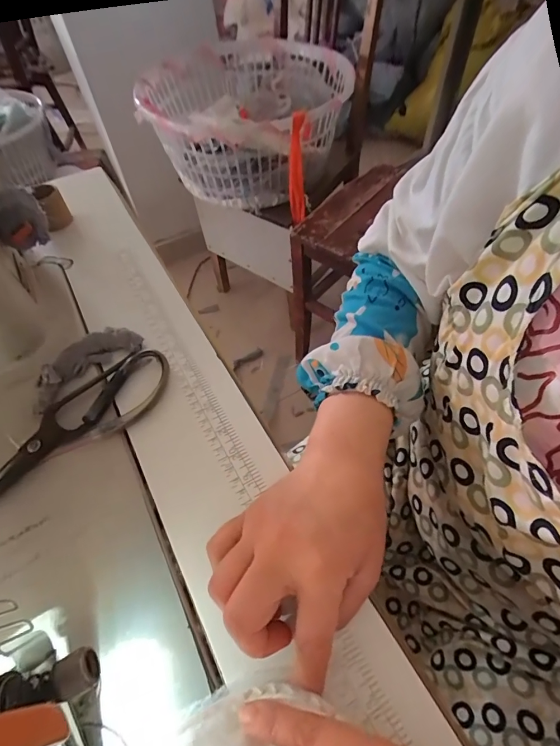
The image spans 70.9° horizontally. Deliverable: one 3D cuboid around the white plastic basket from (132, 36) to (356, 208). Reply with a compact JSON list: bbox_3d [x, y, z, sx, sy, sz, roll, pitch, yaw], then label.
[{"bbox_3d":[-0.101,-0.670,1.018,0.473,0.196,0.589,-19,56,-10],"label":"white plastic basket"}]

